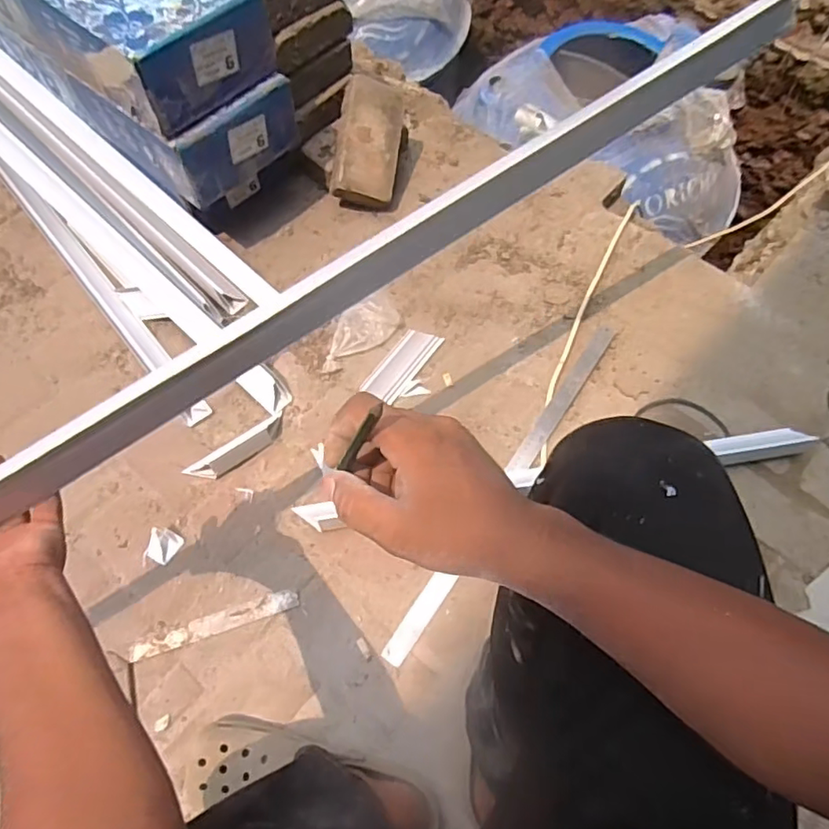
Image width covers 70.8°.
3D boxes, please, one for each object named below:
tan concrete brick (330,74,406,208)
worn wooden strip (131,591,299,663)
[{"bbox_3d":[-0.082,-0.485,1.052,0.110,0.033,0.219,9,88,-15],"label":"tan concrete brick"},{"bbox_3d":[-0.257,0.270,0.754,0.210,0.007,0.026,-17,66,-8],"label":"worn wooden strip"}]

